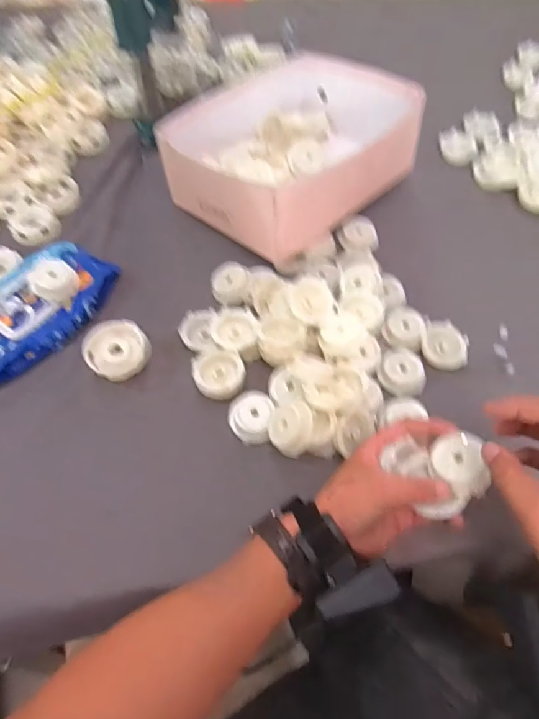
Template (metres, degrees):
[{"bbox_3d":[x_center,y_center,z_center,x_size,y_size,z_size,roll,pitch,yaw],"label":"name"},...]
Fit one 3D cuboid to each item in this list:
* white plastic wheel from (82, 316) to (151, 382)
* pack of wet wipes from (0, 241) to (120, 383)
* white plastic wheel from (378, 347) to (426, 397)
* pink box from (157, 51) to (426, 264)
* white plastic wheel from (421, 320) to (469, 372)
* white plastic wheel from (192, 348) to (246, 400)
[{"bbox_3d":[-0.174,-0.010,0.534,0.070,0.033,0.074,1,60,-1],"label":"white plastic wheel"},{"bbox_3d":[-0.282,-0.064,0.556,0.114,0.039,0.207,32,64,16],"label":"pack of wet wipes"},{"bbox_3d":[0.153,0.013,0.527,0.053,0.017,0.054,1,60,-1],"label":"white plastic wheel"},{"bbox_3d":[0.025,-0.304,0.651,0.260,0.110,0.312,41,67,20],"label":"pink box"},{"bbox_3d":[0.206,-0.017,0.545,0.052,0.018,0.056,1,60,-1],"label":"white plastic wheel"},{"bbox_3d":[-0.055,0.017,0.519,0.054,0.029,0.057,1,60,-1],"label":"white plastic wheel"}]

